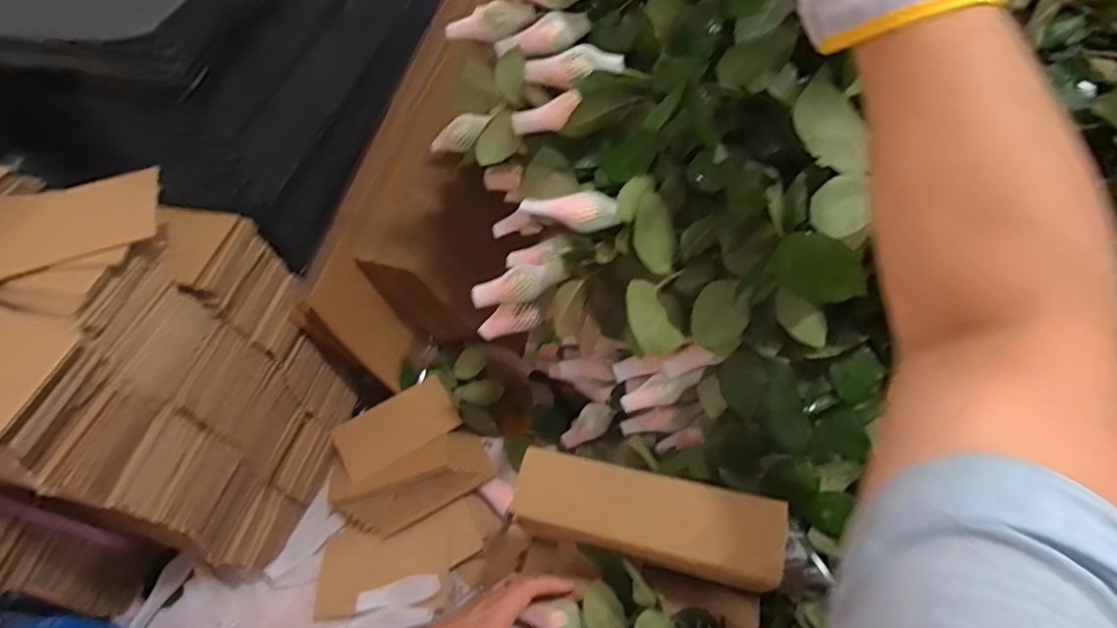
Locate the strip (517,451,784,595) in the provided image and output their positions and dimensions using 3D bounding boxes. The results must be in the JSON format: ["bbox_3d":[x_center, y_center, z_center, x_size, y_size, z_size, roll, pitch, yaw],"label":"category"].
[{"bbox_3d":[0.066,0.155,0.446,0.203,0.029,0.064,12,60,11],"label":"strip"}]

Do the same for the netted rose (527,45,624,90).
[{"bbox_3d":[0.010,-0.199,0.466,0.082,0.022,0.030,-2,58,18],"label":"netted rose"}]

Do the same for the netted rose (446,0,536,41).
[{"bbox_3d":[-0.062,-0.263,0.520,0.081,0.028,0.031,-7,58,0],"label":"netted rose"}]

